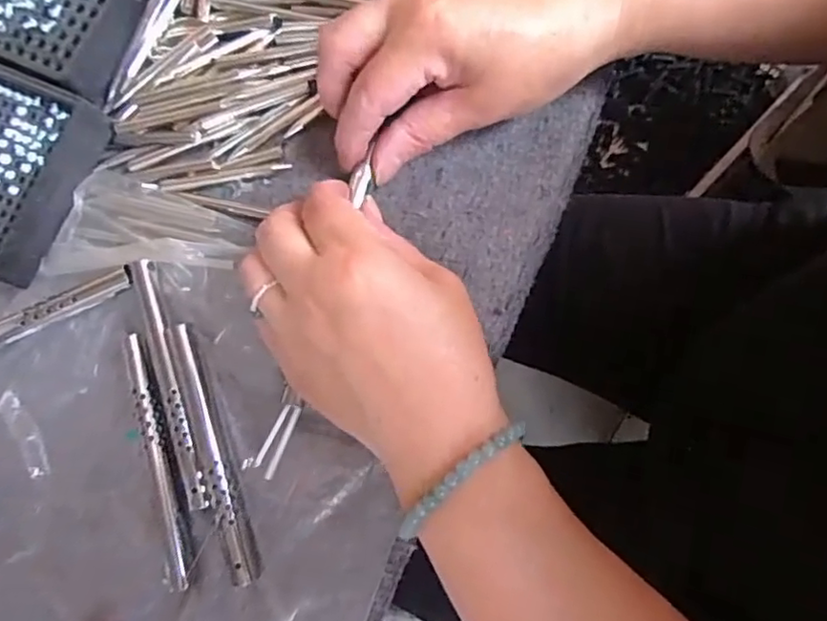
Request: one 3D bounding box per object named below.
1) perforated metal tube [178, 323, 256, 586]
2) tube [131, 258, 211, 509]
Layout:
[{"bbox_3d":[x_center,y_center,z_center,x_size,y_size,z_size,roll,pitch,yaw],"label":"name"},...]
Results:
[{"bbox_3d":[-0.084,0.059,0.257,0.009,0.007,0.106,-18,80,-2],"label":"perforated metal tube"},{"bbox_3d":[-0.105,0.030,0.264,0.011,0.007,0.108,-17,80,-2],"label":"tube"}]

